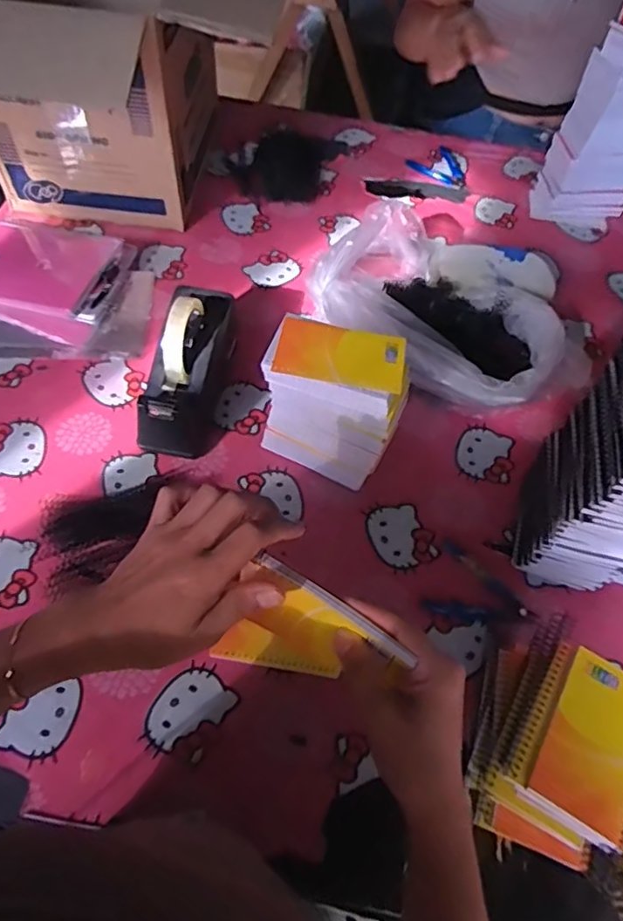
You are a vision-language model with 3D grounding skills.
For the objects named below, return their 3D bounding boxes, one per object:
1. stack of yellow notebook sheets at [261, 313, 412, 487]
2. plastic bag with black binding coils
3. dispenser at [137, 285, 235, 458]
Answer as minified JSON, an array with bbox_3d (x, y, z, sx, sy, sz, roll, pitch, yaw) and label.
[{"bbox_3d":[0.026,-0.059,0.657,0.142,0.174,0.090,20,59,8],"label":"stack of yellow notebook sheets"},{"bbox_3d":[0.179,-0.207,0.803,0.318,0.105,0.276,32,61,15],"label":"plastic bag with black binding coils"},{"bbox_3d":[-0.149,-0.117,0.708,0.075,0.128,0.207,11,58,3],"label":"dispenser"}]

